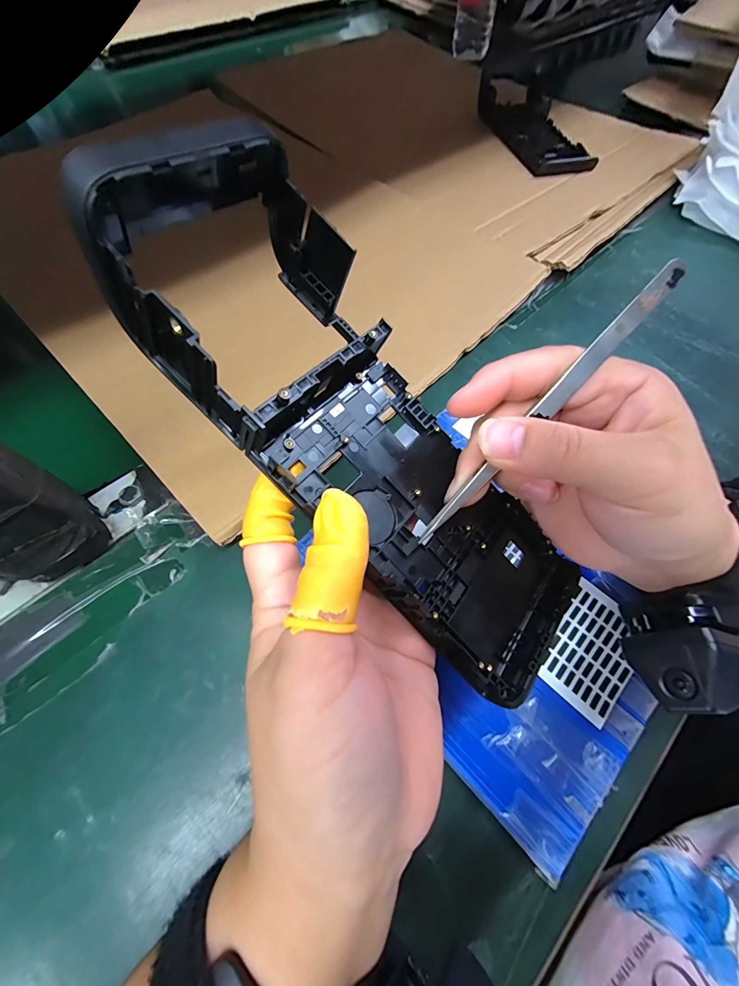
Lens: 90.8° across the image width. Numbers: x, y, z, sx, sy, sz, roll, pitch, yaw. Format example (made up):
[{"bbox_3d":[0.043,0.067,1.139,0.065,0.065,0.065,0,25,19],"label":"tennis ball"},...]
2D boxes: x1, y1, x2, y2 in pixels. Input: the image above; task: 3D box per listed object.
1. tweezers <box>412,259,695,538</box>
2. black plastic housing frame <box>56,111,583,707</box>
[{"bbox_3d":[0.064,-0.031,0.135,0.007,0.006,0.132,44,98,16],"label":"tweezers"},{"bbox_3d":[0.003,-0.022,0.144,0.088,0.047,0.215,-44,103,-19],"label":"black plastic housing frame"}]

